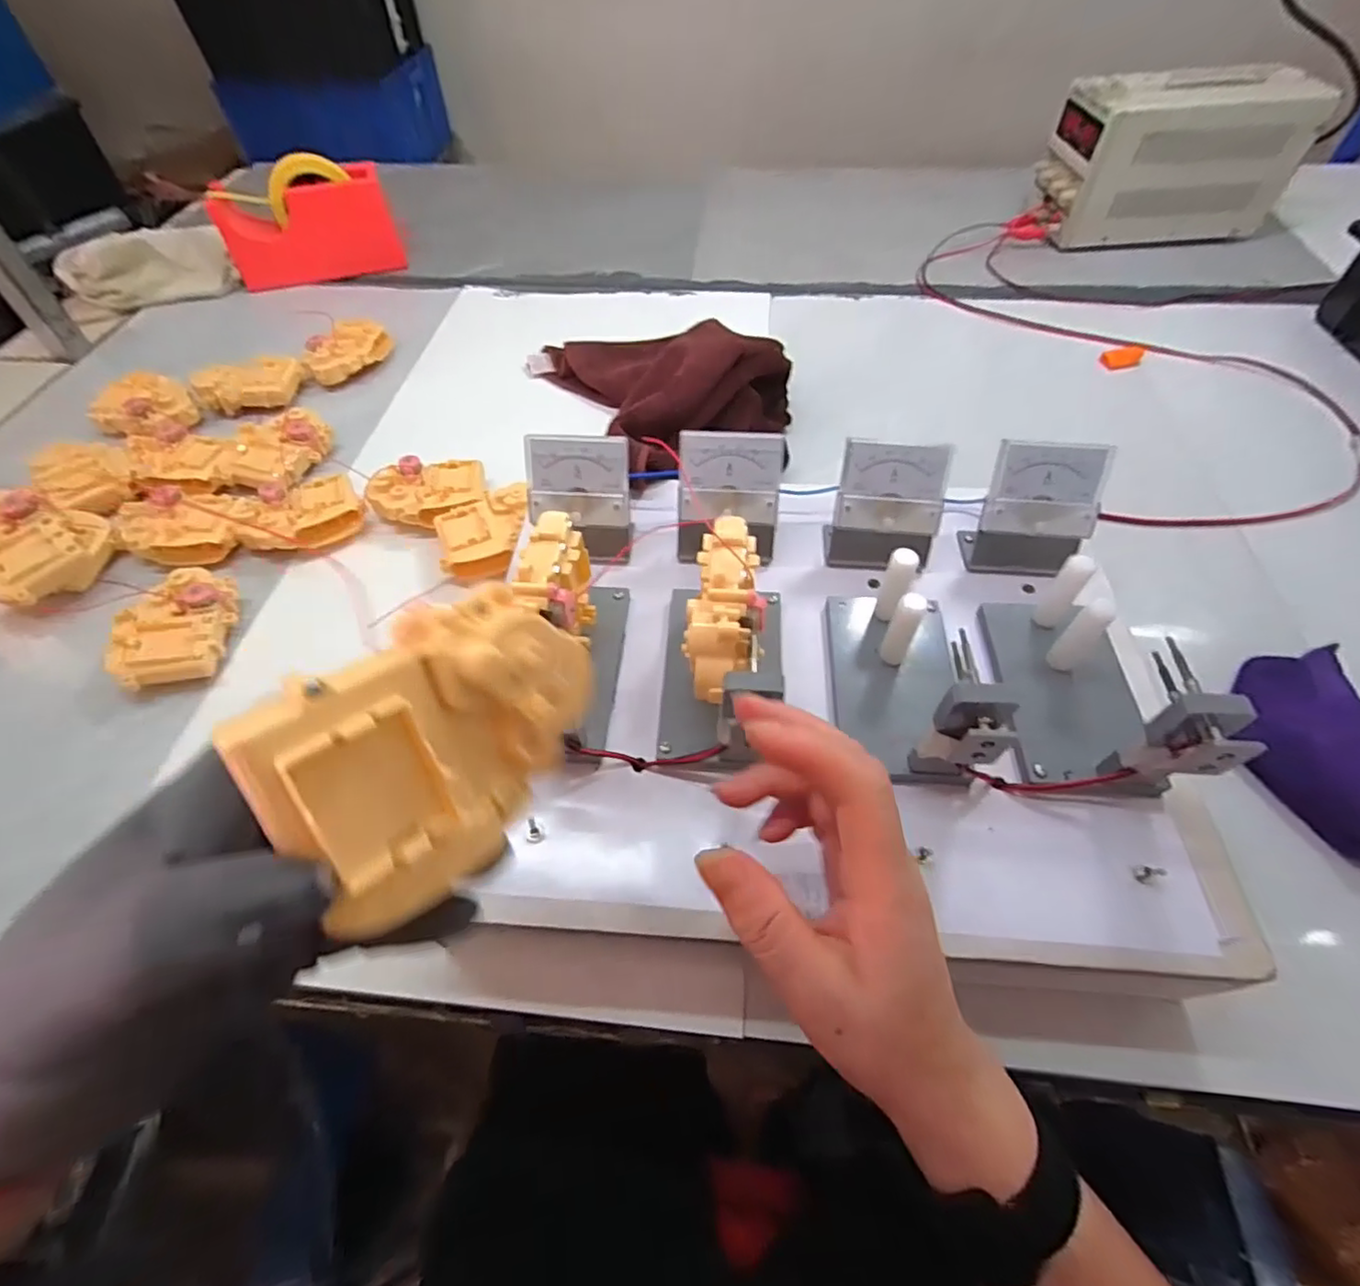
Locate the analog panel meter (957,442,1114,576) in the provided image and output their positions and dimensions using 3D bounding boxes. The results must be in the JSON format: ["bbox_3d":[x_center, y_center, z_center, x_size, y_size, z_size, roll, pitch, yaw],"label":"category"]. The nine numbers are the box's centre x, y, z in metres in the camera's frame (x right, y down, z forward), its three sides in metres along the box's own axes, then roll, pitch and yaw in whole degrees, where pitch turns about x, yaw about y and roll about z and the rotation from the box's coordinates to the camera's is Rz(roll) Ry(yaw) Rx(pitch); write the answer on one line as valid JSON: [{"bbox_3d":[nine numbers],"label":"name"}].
[{"bbox_3d":[0.225,-0.081,0.392,0.066,0.075,0.043,5,55,6],"label":"analog panel meter"}]

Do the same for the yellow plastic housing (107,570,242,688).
[{"bbox_3d":[-0.367,-0.012,0.455,0.064,0.031,0.091,-6,55,-2],"label":"yellow plastic housing"}]

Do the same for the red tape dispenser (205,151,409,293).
[{"bbox_3d":[-0.472,-0.540,0.795,0.201,0.109,0.090,-19,56,-11],"label":"red tape dispenser"}]

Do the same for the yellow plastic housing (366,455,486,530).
[{"bbox_3d":[-0.218,-0.131,0.541,0.092,0.030,0.066,-15,56,-8],"label":"yellow plastic housing"}]

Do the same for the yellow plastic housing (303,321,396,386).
[{"bbox_3d":[-0.358,-0.319,0.675,0.047,0.032,0.096,19,58,15],"label":"yellow plastic housing"}]

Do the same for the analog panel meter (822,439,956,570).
[{"bbox_3d":[0.131,-0.085,0.397,0.067,0.071,0.048,7,55,7],"label":"analog panel meter"}]

